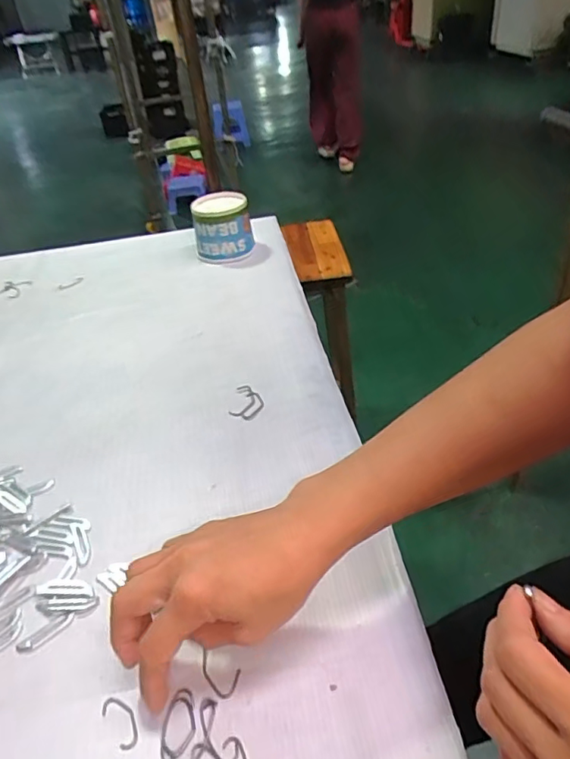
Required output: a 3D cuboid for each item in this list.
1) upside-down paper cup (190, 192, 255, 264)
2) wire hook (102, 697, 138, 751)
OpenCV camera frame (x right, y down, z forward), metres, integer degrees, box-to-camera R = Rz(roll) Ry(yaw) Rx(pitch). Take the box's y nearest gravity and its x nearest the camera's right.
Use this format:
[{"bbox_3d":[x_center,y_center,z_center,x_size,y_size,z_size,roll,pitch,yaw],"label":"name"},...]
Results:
[{"bbox_3d":[-0.091,-0.221,0.779,0.081,0.079,0.076,-5,38,2],"label":"upside-down paper cup"},{"bbox_3d":[-0.096,0.198,0.312,0.014,0.004,0.033,-31,44,-28],"label":"wire hook"}]

